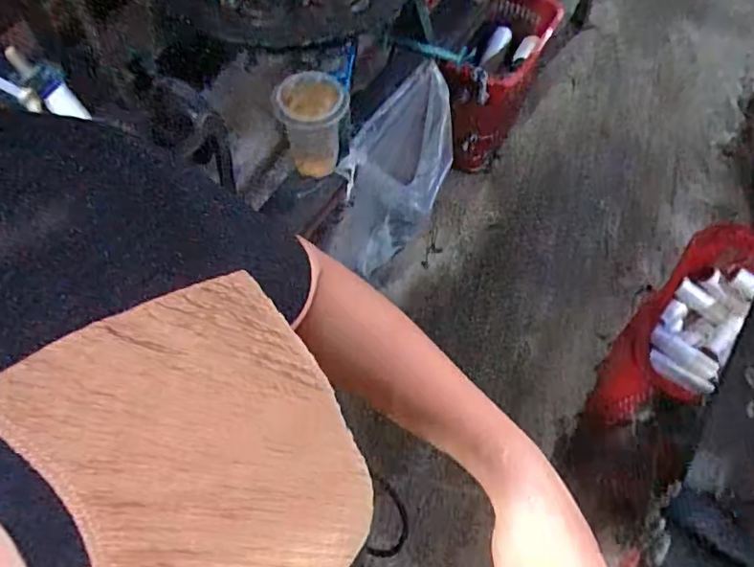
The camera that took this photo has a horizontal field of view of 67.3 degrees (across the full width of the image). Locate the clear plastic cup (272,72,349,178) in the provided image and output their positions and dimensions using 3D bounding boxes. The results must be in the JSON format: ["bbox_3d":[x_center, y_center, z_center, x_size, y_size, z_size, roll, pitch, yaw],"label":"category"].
[{"bbox_3d":[-0.095,-0.237,0.865,0.103,0.148,0.088,-9,65,-4],"label":"clear plastic cup"}]

